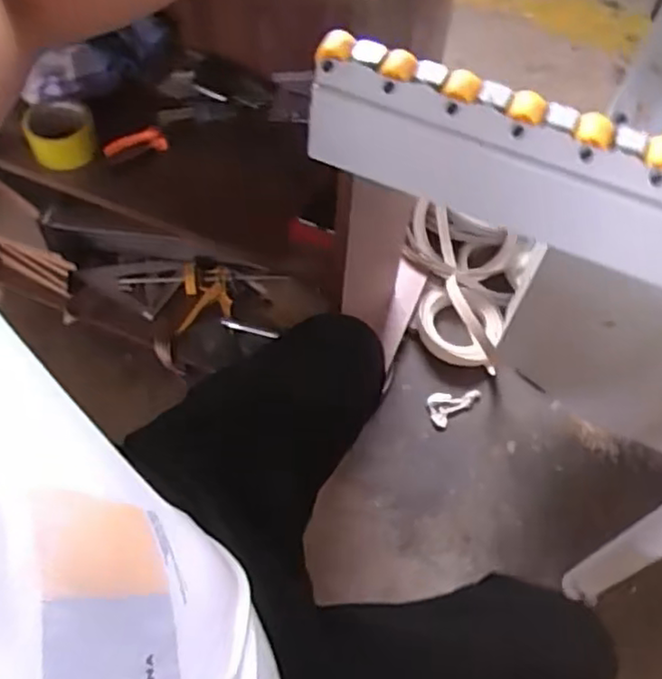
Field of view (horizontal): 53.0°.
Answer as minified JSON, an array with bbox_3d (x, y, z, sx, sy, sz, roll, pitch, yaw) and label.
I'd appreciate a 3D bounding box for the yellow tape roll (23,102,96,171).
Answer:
[{"bbox_3d":[-0.386,-0.292,0.952,0.098,0.049,0.091,-8,60,-8],"label":"yellow tape roll"}]

